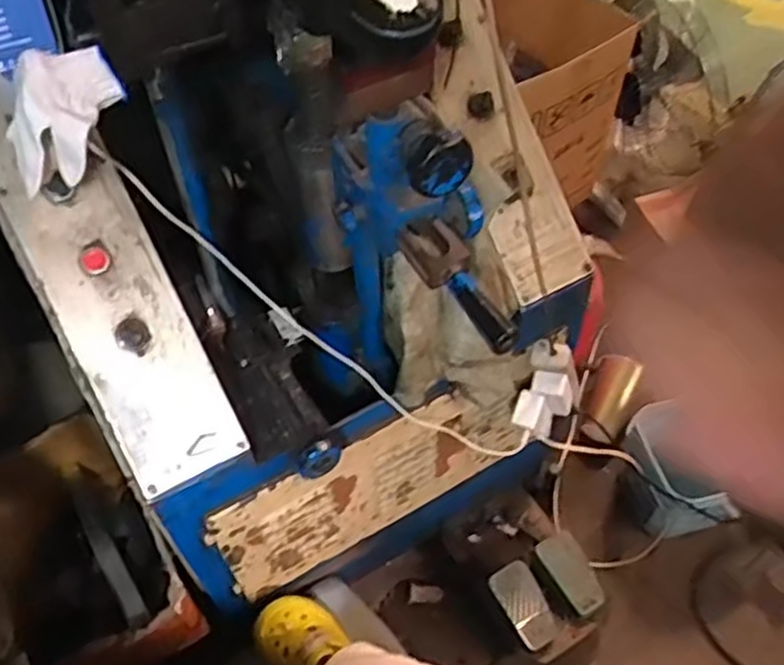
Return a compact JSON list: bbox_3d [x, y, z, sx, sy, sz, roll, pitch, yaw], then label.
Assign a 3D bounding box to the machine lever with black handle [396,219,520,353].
[{"bbox_3d":[0.061,-0.041,0.626,0.041,0.033,0.148,-30,56,-20],"label":"machine lever with black handle"}]

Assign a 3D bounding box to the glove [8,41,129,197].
[{"bbox_3d":[-0.285,-0.183,0.634,0.110,0.089,0.061,-13,52,-8],"label":"glove"}]

